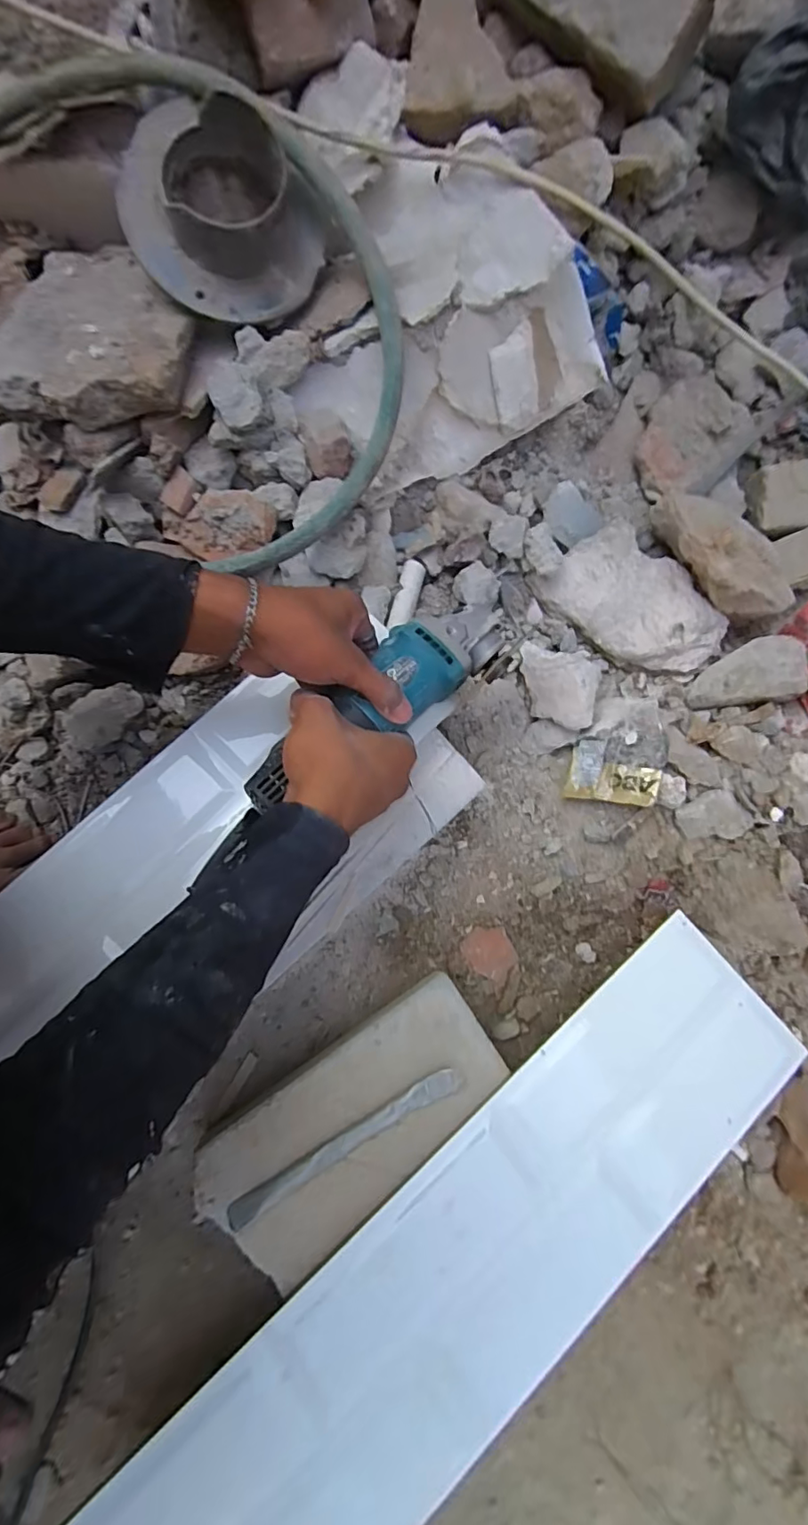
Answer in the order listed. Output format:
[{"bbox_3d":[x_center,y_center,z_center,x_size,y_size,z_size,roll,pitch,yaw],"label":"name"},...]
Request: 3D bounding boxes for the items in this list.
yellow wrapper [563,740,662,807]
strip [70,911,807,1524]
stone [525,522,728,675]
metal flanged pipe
[{"bbox_3d":[0.192,0.009,0.505,0.082,0.006,0.057,5,77,41],"label":"yellow wrapper"},{"bbox_3d":[0.060,0.364,0.394,0.587,0.009,0.155,-37,74,-14],"label":"strip"},{"bbox_3d":[0.219,-0.153,0.527,0.091,0.045,0.167,-42,82,-9],"label":"stone"},{"bbox_3d":[-0.157,-0.469,0.472,0.169,0.084,0.145,17,95,-13],"label":"metal flanged pipe"}]

